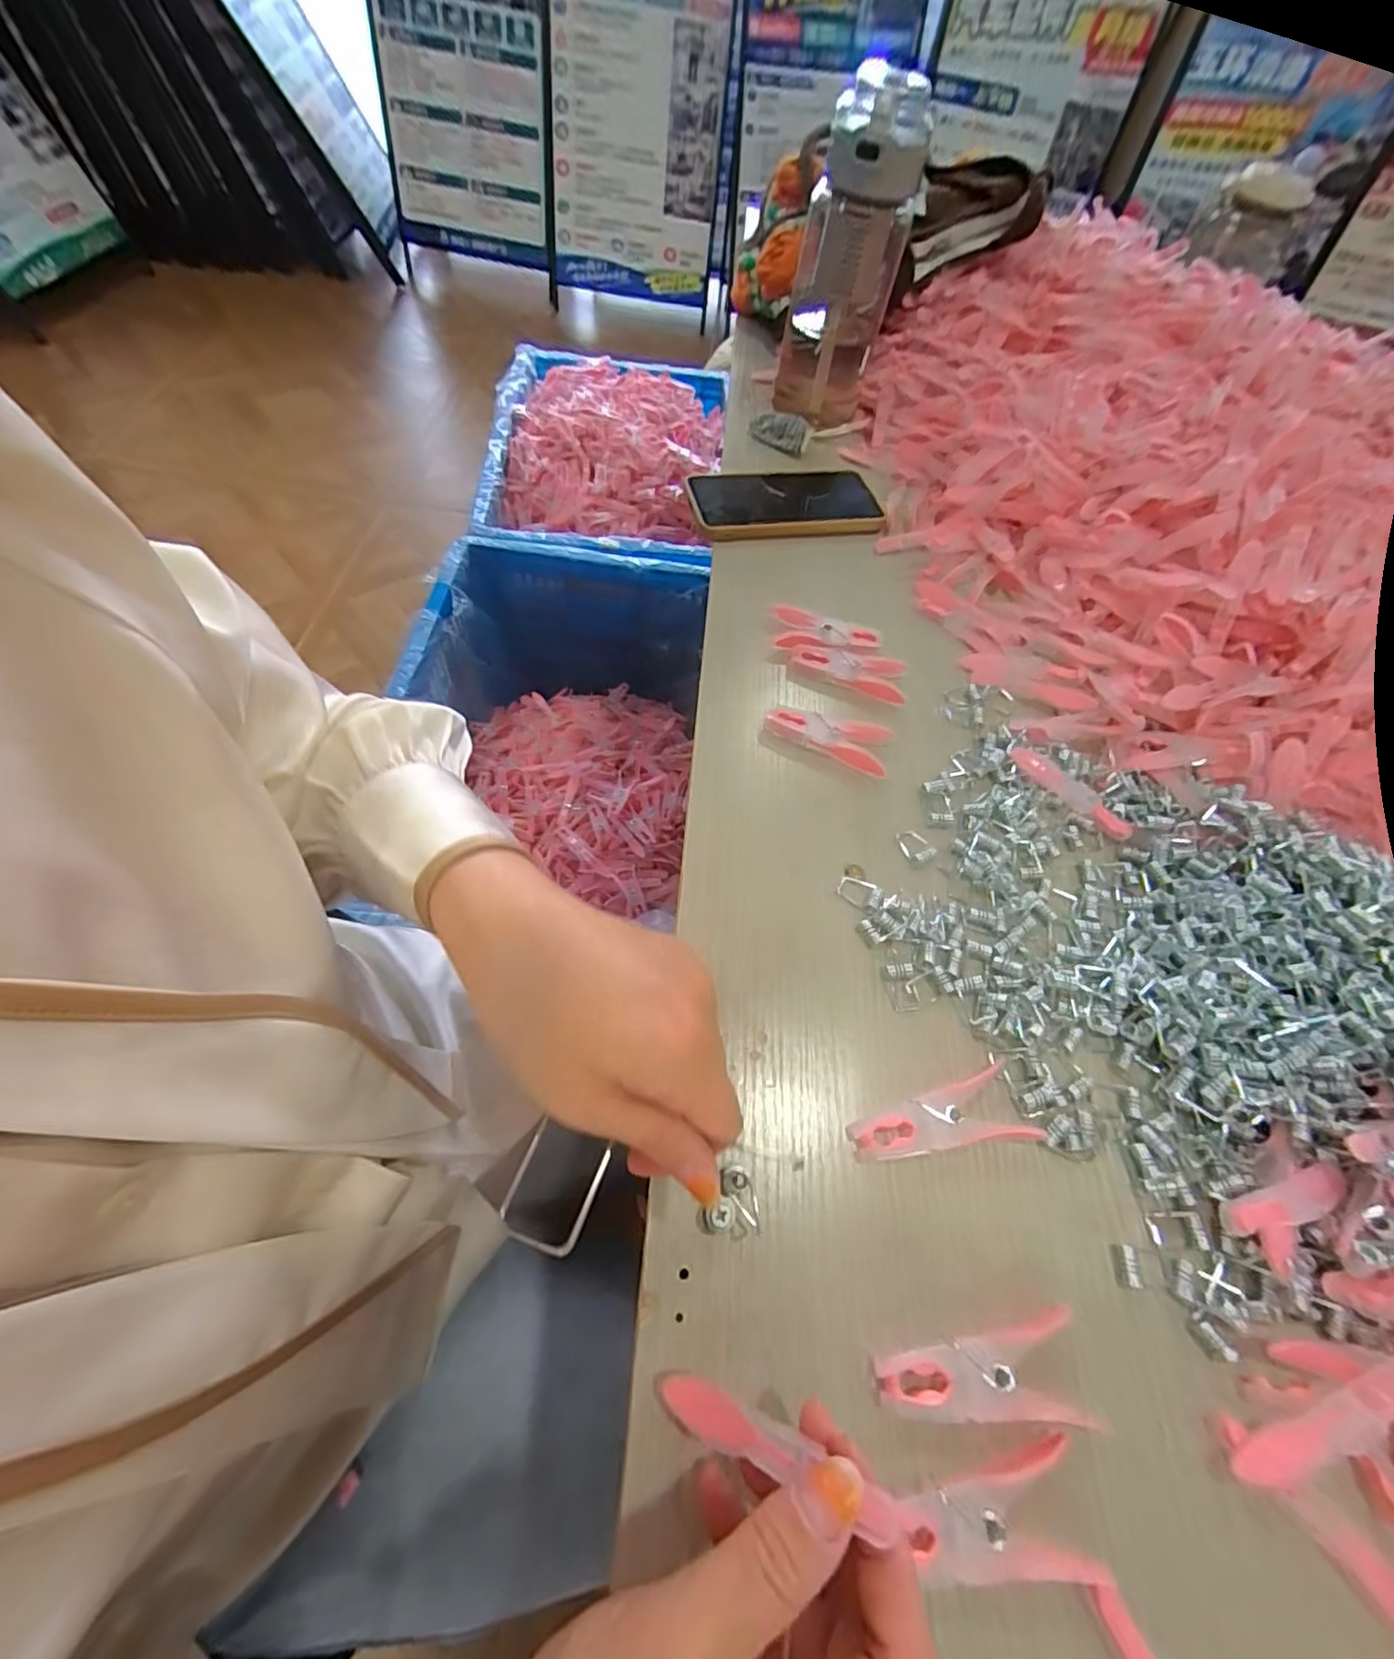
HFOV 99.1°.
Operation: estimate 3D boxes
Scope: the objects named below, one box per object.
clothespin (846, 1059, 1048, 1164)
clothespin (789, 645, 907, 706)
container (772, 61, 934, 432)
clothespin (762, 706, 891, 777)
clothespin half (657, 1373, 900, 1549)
[{"bbox_3d":[0.106,0.131,0.260,0.078,0.016,0.030,-12,62,-14],"label":"clothespin"},{"bbox_3d":[0.102,-0.106,0.402,0.076,0.011,0.031,13,59,1],"label":"clothespin"},{"bbox_3d":[0.122,-0.455,0.494,0.081,0.203,0.081,2,59,-6],"label":"container"},{"bbox_3d":[0.081,-0.061,0.365,0.076,0.013,0.039,19,59,4],"label":"clothespin"},{"bbox_3d":[0.020,0.188,0.181,0.080,0.007,0.013,-7,54,36],"label":"clothespin half"}]

